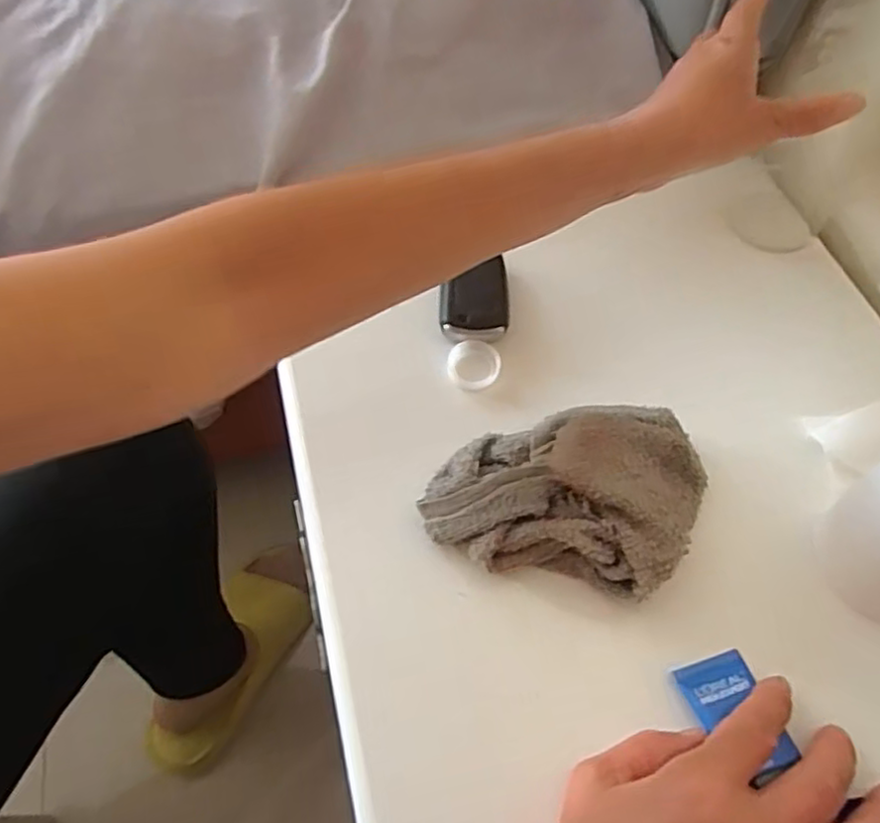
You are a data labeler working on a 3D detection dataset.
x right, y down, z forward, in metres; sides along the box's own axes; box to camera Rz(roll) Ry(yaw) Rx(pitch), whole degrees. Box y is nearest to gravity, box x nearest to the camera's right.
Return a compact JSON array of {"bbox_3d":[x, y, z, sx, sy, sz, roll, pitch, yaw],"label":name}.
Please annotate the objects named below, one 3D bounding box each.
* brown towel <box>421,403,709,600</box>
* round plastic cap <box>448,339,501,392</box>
[{"bbox_3d":[0.065,0.040,0.349,0.135,0.055,0.087,12,58,6],"label":"brown towel"},{"bbox_3d":[0.021,-0.030,0.416,0.031,0.011,0.033,1,57,-1],"label":"round plastic cap"}]

